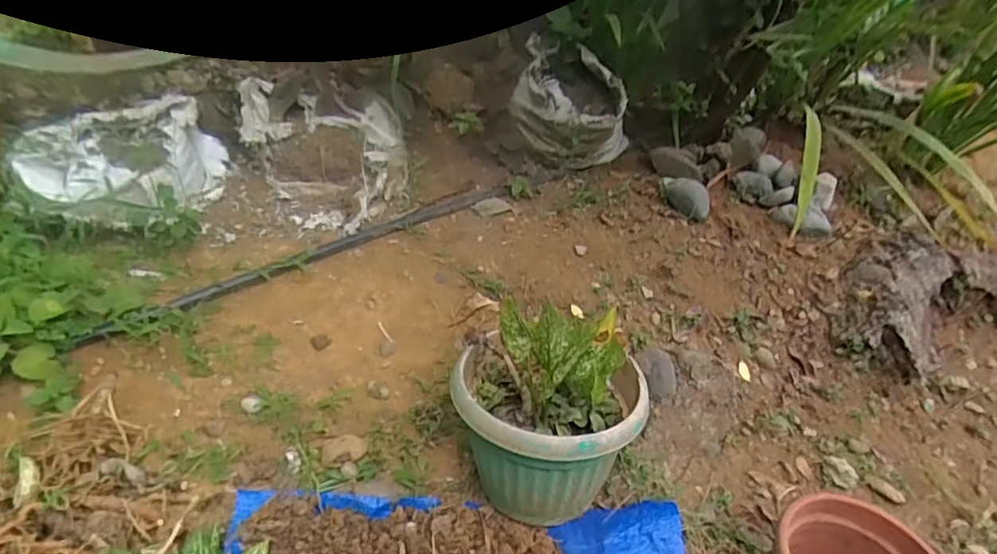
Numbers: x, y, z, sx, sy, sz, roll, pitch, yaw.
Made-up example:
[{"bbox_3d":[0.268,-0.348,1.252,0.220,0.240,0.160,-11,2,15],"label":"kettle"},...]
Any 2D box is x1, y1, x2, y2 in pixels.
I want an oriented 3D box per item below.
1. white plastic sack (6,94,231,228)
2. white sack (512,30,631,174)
[{"bbox_3d":[-0.648,-0.194,1.023,0.311,0.131,0.294,-13,39,-25],"label":"white plastic sack"},{"bbox_3d":[0.145,-0.341,1.285,0.250,0.226,0.195,19,37,18],"label":"white sack"}]

